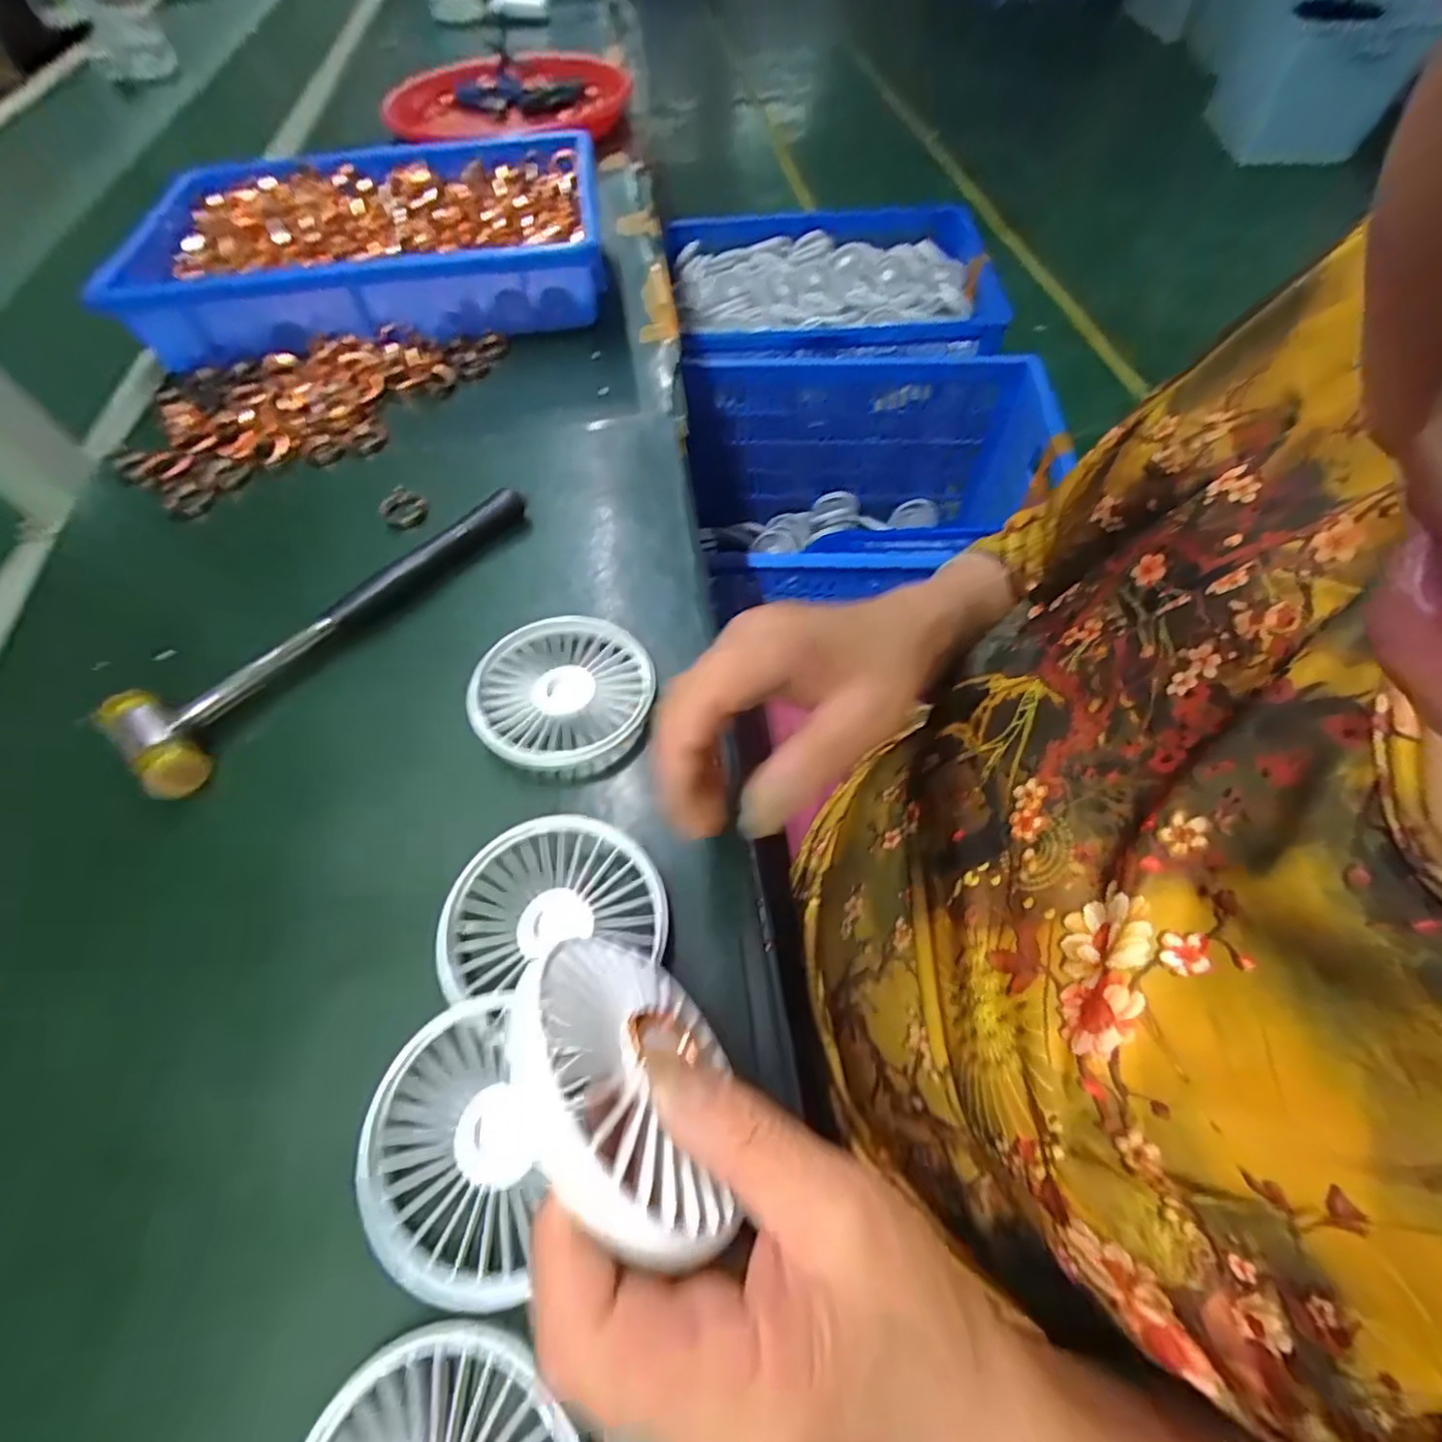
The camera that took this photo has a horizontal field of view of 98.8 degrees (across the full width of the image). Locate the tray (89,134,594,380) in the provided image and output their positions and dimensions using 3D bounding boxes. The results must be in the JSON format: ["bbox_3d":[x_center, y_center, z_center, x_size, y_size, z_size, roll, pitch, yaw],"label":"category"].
[{"bbox_3d":[-0.279,-0.396,0.514,0.357,0.062,0.240,-13,61,-4],"label":"tray"}]

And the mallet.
[{"bbox_3d":[-0.211,-0.062,0.345,0.056,0.021,0.237,33,67,19],"label":"mallet"}]

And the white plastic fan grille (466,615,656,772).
[{"bbox_3d":[-0.081,-0.014,0.315,0.087,0.016,0.088,2,61,4],"label":"white plastic fan grille"}]

